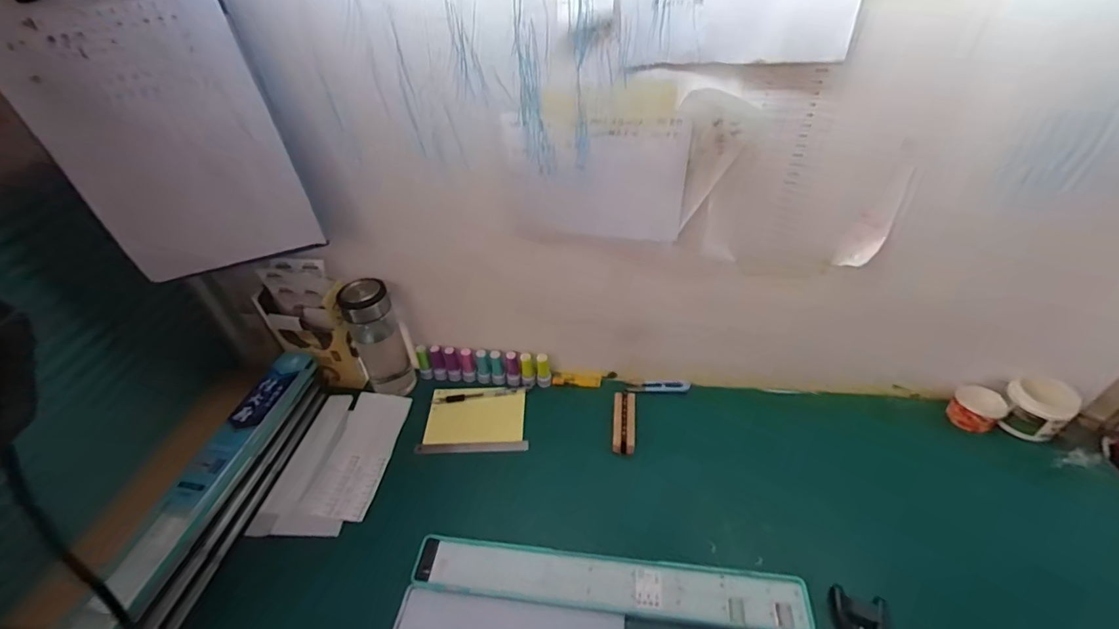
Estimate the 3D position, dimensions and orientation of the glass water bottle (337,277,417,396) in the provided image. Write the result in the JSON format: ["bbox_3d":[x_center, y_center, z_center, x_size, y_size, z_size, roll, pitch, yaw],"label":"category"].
[{"bbox_3d":[-0.282,0.042,0.748,0.071,0.205,0.067,-22,44,-20],"label":"glass water bottle"}]

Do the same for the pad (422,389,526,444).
[{"bbox_3d":[-0.130,0.155,0.746,0.149,0.008,0.106,-2,41,2],"label":"pad"}]

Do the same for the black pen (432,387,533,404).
[{"bbox_3d":[-0.125,0.131,0.779,0.159,0.007,0.016,-8,41,-5],"label":"black pen"}]

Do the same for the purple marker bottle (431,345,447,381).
[{"bbox_3d":[-0.203,0.078,0.795,0.022,0.057,0.020,-18,43,-16],"label":"purple marker bottle"}]

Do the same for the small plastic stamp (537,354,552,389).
[{"bbox_3d":[-0.025,0.091,0.775,0.021,0.058,0.020,2,41,7],"label":"small plastic stamp"}]

